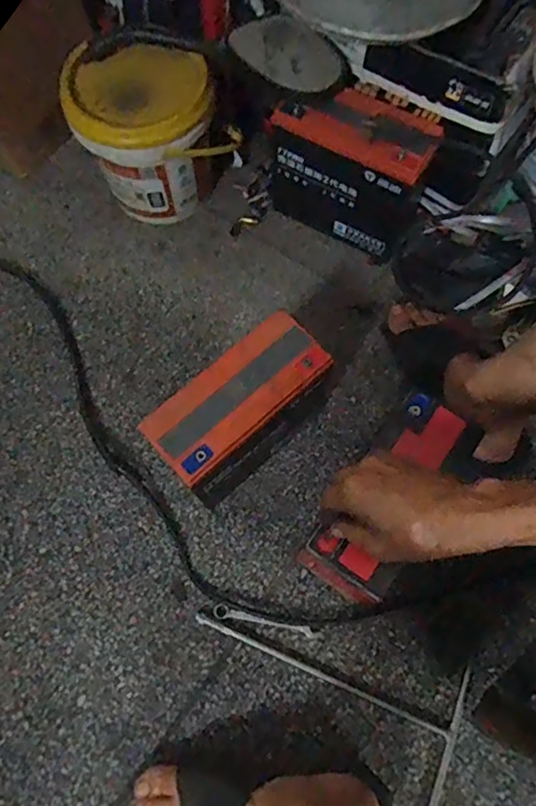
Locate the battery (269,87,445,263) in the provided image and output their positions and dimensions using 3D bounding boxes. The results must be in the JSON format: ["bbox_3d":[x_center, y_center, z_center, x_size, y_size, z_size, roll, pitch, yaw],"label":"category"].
[{"bbox_3d":[0.105,-0.285,0.680,0.194,0.169,0.083,31,74,11],"label":"battery"}]

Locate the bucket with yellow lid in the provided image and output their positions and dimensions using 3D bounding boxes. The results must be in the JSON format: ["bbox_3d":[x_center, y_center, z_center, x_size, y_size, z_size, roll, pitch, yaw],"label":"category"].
[{"bbox_3d":[-0.147,-0.330,0.699,0.154,0.171,0.157,0,71,1],"label":"bucket with yellow lid"}]

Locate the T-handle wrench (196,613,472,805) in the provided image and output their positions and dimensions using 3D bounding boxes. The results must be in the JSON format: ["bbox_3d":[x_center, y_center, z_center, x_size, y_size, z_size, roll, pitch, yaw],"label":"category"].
[{"bbox_3d":[0.053,0.307,0.567,0.290,0.014,0.150,18,72,7],"label":"T-handle wrench"}]

